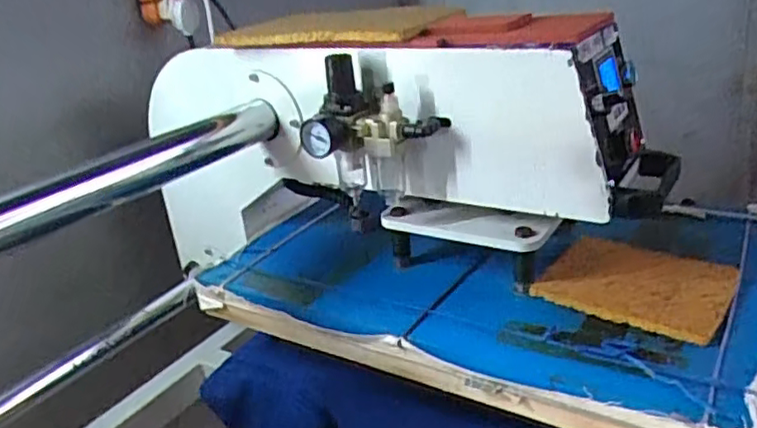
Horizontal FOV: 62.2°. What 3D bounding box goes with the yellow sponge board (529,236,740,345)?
[{"bbox_3d":[0.265,0.068,0.641,0.167,0.016,0.141,14,30,39],"label":"yellow sponge board"}]

